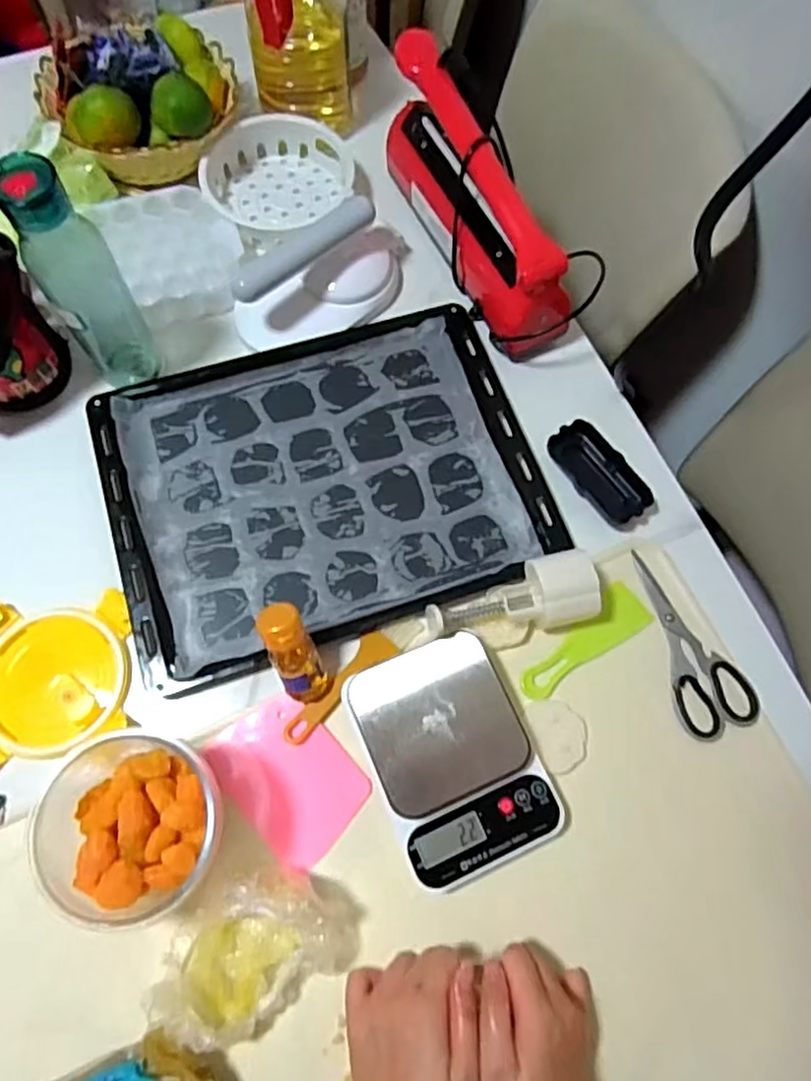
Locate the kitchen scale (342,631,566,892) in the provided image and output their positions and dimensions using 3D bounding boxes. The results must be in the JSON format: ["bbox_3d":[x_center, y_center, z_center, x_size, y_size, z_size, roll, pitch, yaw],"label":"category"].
[{"bbox_3d":[0.039,0.177,0.540,0.128,0.044,0.176,-22,72,-11],"label":"kitchen scale"}]

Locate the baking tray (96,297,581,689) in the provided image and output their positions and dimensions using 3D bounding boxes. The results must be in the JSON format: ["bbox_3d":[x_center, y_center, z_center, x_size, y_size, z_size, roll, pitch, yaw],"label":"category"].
[{"bbox_3d":[-0.078,-0.061,0.633,0.395,0.027,0.313,-18,71,-9],"label":"baking tray"}]

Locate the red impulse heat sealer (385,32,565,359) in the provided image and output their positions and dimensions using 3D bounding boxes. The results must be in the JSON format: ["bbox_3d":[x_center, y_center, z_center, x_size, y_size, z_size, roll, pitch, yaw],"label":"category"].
[{"bbox_3d":[0.070,-0.344,0.666,0.065,0.156,0.289,-26,73,-12],"label":"red impulse heat sealer"}]

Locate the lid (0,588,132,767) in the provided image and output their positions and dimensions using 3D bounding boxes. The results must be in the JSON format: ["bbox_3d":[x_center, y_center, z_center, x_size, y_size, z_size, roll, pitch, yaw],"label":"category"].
[{"bbox_3d":[-0.304,0.117,0.557,0.131,0.014,0.134,-5,70,-5],"label":"lid"}]

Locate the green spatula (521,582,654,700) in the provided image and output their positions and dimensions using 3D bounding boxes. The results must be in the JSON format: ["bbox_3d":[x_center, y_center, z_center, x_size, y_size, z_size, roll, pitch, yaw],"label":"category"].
[{"bbox_3d":[0.160,0.091,0.591,0.137,0.008,0.043,-34,75,-14],"label":"green spatula"}]

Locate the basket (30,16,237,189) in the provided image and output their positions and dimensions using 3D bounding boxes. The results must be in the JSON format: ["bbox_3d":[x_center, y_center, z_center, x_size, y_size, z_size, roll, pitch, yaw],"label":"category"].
[{"bbox_3d":[-0.290,-0.476,0.724,0.202,0.109,0.144,-9,70,-6],"label":"basket"}]

